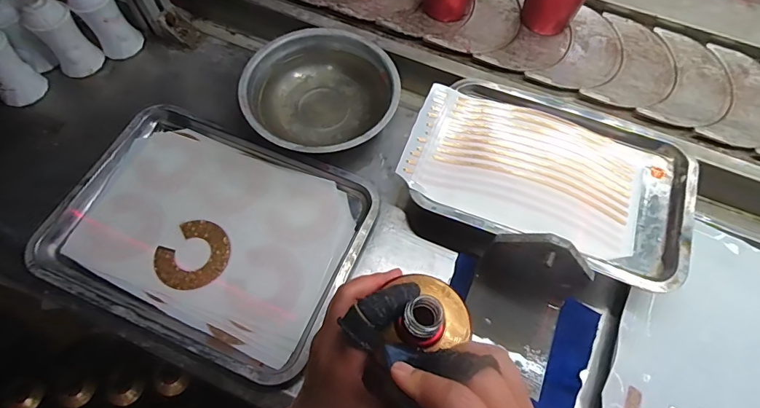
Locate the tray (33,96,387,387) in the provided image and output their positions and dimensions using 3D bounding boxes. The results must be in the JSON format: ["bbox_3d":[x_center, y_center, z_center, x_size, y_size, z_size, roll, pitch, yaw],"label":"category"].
[{"bbox_3d":[-0.202,0.025,0.515,0.343,0.033,0.254,22,68,9],"label":"tray"}]

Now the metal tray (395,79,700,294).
[{"bbox_3d":[0.192,-0.040,0.501,0.313,0.024,0.201,20,68,8],"label":"metal tray"}]

